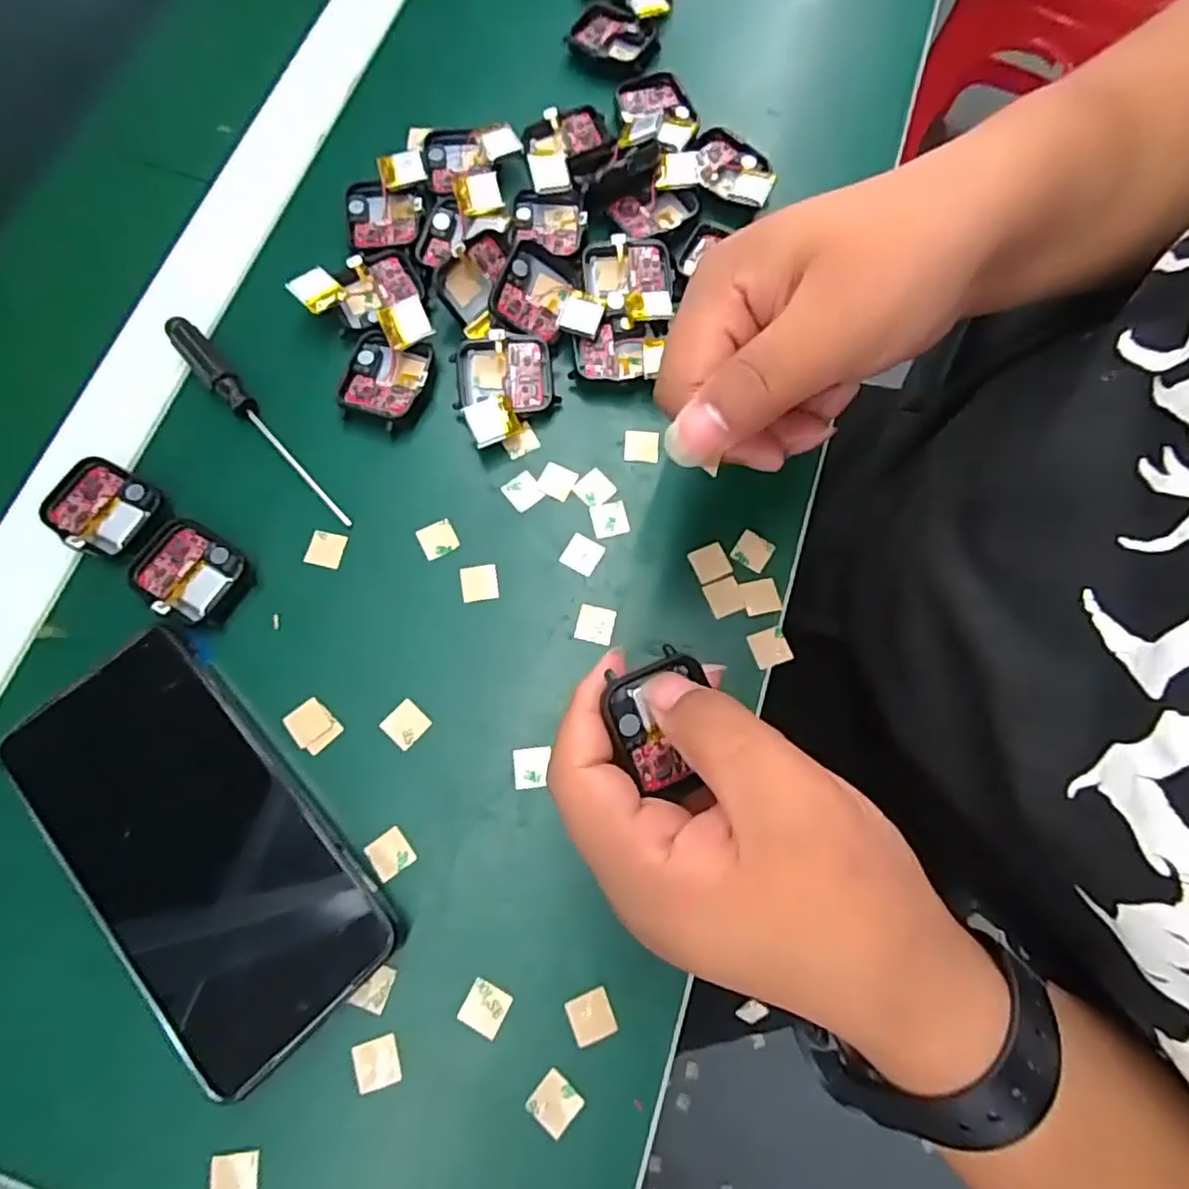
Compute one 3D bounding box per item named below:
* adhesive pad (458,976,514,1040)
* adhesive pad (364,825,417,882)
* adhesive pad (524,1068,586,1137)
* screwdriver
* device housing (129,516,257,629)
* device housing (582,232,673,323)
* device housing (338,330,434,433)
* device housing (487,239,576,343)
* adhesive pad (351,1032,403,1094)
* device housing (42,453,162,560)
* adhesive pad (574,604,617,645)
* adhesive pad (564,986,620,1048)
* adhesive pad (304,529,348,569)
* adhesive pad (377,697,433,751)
[{"bbox_3d":[-0.040,0.150,0.238,0.016,0.004,0.015,27,75,7],"label":"adhesive pad"},{"bbox_3d":[-0.079,0.100,0.253,0.016,0.004,0.016,-35,77,-10],"label":"adhesive pad"},{"bbox_3d":[-0.014,0.179,0.230,0.016,0.004,0.015,41,77,11],"label":"adhesive pad"},{"bbox_3d":[-0.154,-0.080,0.299,0.013,0.011,0.129,-41,78,-11],"label":"screwdriver"},{"bbox_3d":[-0.170,-0.009,0.278,0.049,0.008,0.037,30,75,8],"label":"device housing"},{"bbox_3d":[0.016,-0.151,0.316,0.043,0.009,0.047,1,73,0],"label":"device housing"},{"bbox_3d":[-0.096,-0.099,0.306,0.037,0.012,0.043,11,74,3],"label":"device housing"},{"bbox_3d":[-0.029,-0.144,0.312,0.033,0.010,0.042,23,76,-21],"label":"device housing"},{"bbox_3d":[-0.077,0.166,0.232,0.016,0.004,0.016,-17,74,-5],"label":"adhesive pad"},{"bbox_3d":[-0.213,-0.038,0.284,0.041,0.007,0.038,22,75,6],"label":"device housing"},{"bbox_3d":[0.000,0.012,0.279,0.015,0.004,0.015,13,74,3],"label":"adhesive pad"},{"bbox_3d":[-0.001,0.153,0.238,0.016,0.004,0.015,-21,75,-7],"label":"adhesive pad"},{"bbox_3d":[-0.118,-0.020,0.288,0.015,0.004,0.016,12,74,3],"label":"adhesive pad"},{"bbox_3d":[-0.077,0.052,0.266,0.016,0.004,0.016,42,77,11],"label":"adhesive pad"}]

